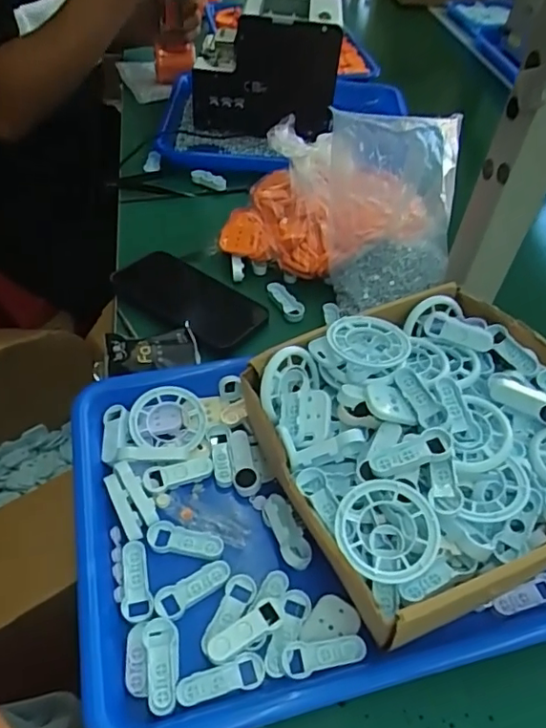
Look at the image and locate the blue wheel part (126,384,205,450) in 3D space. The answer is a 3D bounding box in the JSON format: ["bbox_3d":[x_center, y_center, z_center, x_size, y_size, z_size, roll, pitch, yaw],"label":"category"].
[{"bbox_3d":[-0.080,0.041,0.431,0.056,0.011,0.051,6,66,-7],"label":"blue wheel part"}]

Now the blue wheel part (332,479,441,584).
[{"bbox_3d":[0.064,0.095,0.320,0.055,0.013,0.055,-13,59,-3],"label":"blue wheel part"}]

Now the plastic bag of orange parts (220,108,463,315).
[{"bbox_3d":[0.063,-0.163,0.527,0.208,0.159,0.122,21,50,13],"label":"plastic bag of orange parts"}]

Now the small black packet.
[{"bbox_3d":[-0.100,-0.012,0.462,0.073,0.014,0.047,-8,50,-13],"label":"small black packet"}]

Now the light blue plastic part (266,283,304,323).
[{"bbox_3d":[0.012,-0.060,0.540,0.017,0.011,0.050,-28,67,-24],"label":"light blue plastic part"}]

